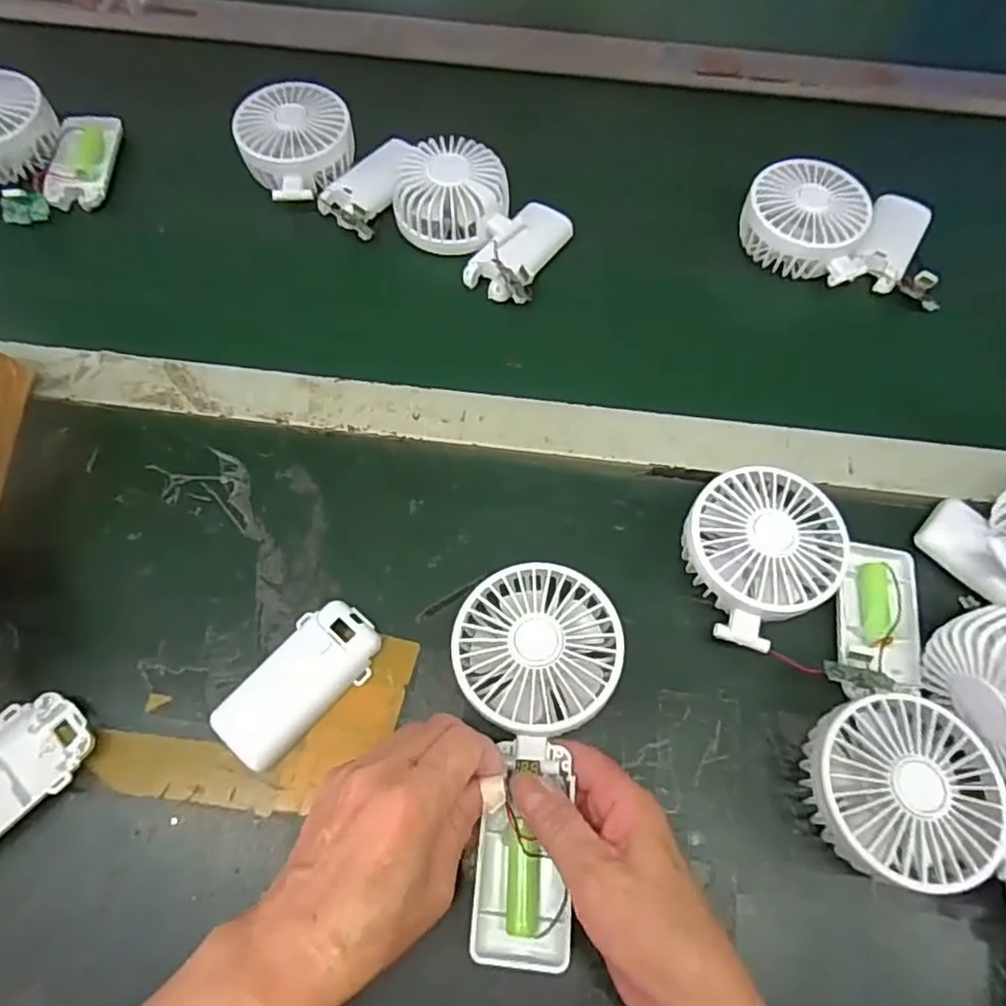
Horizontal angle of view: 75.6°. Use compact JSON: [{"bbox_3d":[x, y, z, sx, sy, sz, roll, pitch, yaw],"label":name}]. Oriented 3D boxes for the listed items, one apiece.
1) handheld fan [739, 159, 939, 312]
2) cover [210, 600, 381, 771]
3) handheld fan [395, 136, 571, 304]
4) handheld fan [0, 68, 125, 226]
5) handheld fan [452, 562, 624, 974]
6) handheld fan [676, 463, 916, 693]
[{"bbox_3d":[0.254,-0.206,0.490,0.144,0.044,0.092,10,67,3],"label":"handheld fan"},{"bbox_3d":[-0.112,0.100,0.362,0.048,0.013,0.094,35,70,13],"label":"cover"},{"bbox_3d":[-0.019,-0.217,0.488,0.131,0.045,0.090,32,70,12],"label":"handheld fan"},{"bbox_3d":[-0.377,-0.276,0.507,0.126,0.049,0.110,12,67,4],"label":"handheld fan"},{"bbox_3d":[0.015,0.124,0.329,0.082,0.030,0.183,4,72,0],"label":"handheld fan"},{"bbox_3d":[0.175,0.045,0.375,0.148,0.044,0.103,24,68,9],"label":"handheld fan"}]

